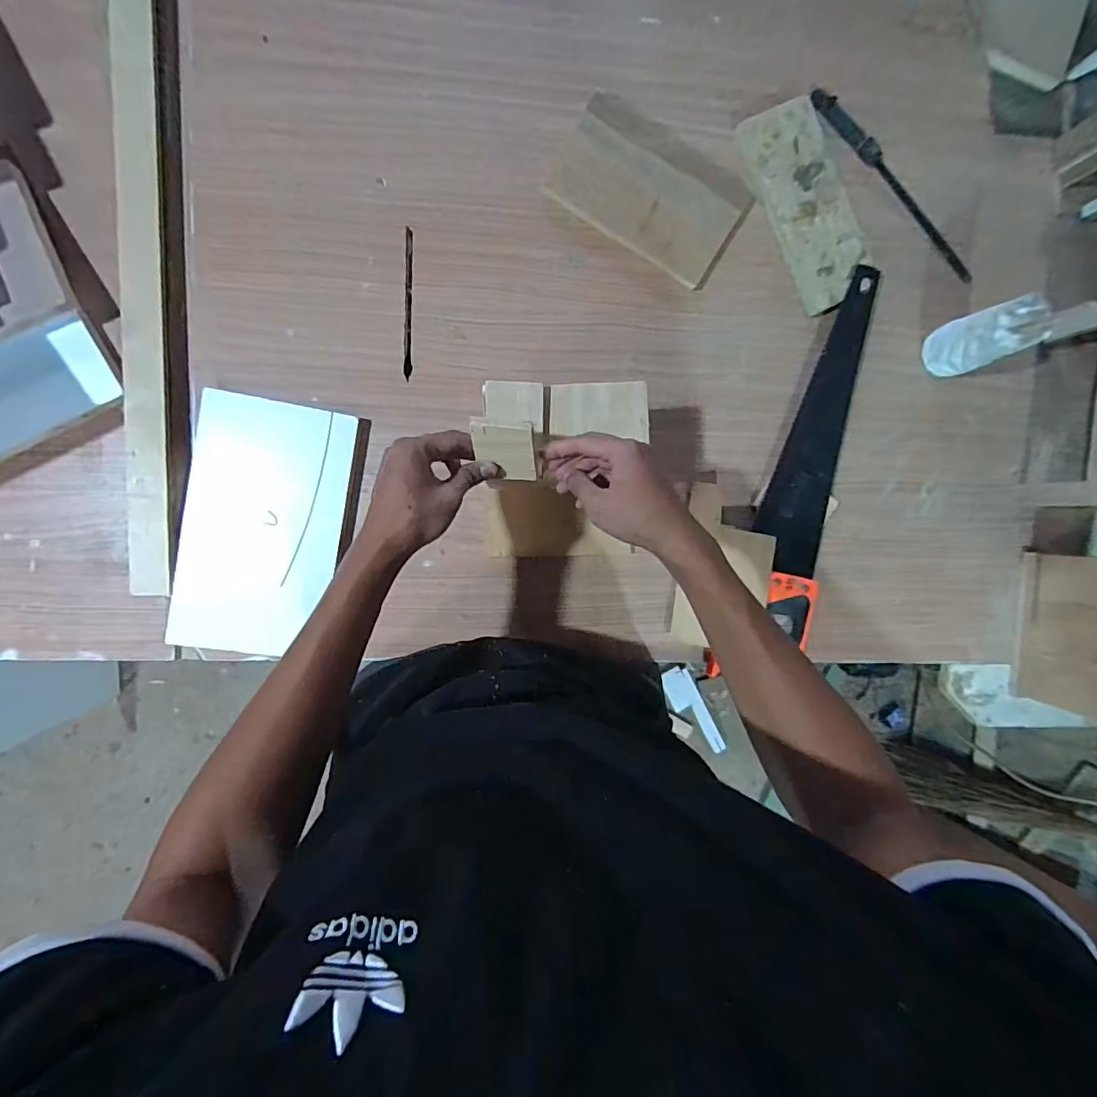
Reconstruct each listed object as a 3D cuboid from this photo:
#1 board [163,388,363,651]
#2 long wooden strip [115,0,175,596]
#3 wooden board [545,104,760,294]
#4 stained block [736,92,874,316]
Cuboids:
[{"bbox_3d":[-0.332,-0.020,0.607,0.171,0.031,0.295,9,95,-6],"label":"board"},{"bbox_3d":[-0.436,-0.313,0.557,0.046,0.016,0.722,2,94,-6],"label":"long wooden strip"},{"bbox_3d":[0.113,-0.409,0.614,0.221,0.012,0.103,29,91,-7],"label":"wooden board"},{"bbox_3d":[0.317,-0.418,0.632,0.098,0.014,0.235,-26,97,-3],"label":"stained block"}]

